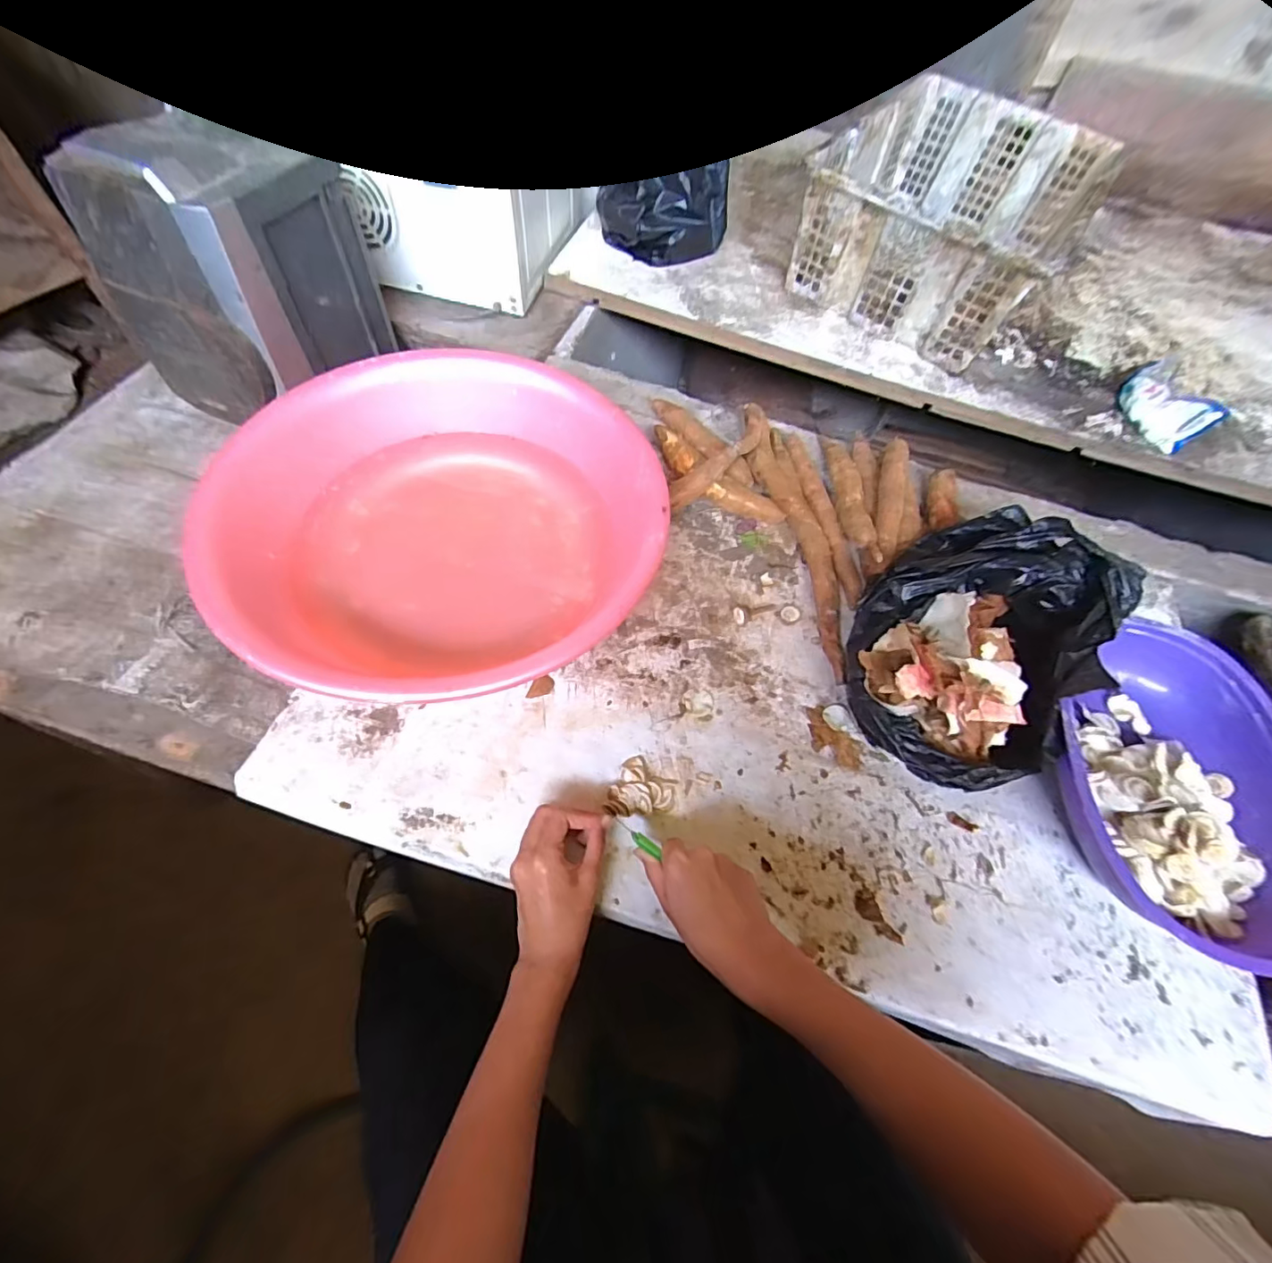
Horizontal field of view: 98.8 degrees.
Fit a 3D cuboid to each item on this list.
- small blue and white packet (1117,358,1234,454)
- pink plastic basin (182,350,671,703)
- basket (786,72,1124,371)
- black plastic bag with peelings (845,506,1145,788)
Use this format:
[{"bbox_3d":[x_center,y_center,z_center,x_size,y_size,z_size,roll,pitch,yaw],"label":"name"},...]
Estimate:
[{"bbox_3d":[0.713,-0.304,0.737,0.062,0.071,0.120,-31,70,-17],"label":"small blue and white packet"},{"bbox_3d":[-0.181,-0.108,0.553,0.405,0.108,0.382,2,61,-4],"label":"pink plastic basin"},{"bbox_3d":[0.477,-0.633,0.831,0.326,0.170,0.472,33,64,13],"label":"basket"},{"bbox_3d":[0.331,0.010,0.536,0.208,0.097,0.287,40,65,16],"label":"black plastic bag with peelings"}]

